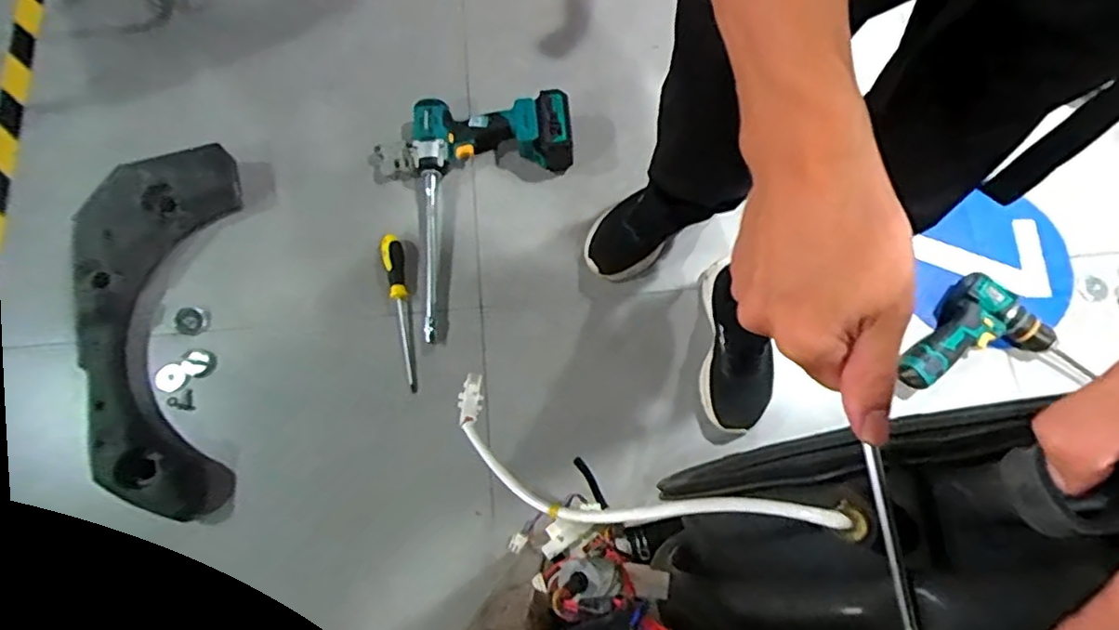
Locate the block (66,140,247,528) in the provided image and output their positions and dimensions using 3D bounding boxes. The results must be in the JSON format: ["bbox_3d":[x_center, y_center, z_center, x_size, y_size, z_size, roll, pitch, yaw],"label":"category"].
[{"bbox_3d":[-0.592,0.012,0.889,0.217,0.099,0.550,-6,73,-3],"label":"block"}]

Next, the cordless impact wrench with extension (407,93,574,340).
[{"bbox_3d":[-0.105,-0.165,0.968,0.265,0.087,0.383,-4,73,-3],"label":"cordless impact wrench with extension"}]

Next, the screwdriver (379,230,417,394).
[{"bbox_3d":[-0.241,-0.008,0.943,0.032,0.026,0.242,-12,73,-5],"label":"screwdriver"}]

